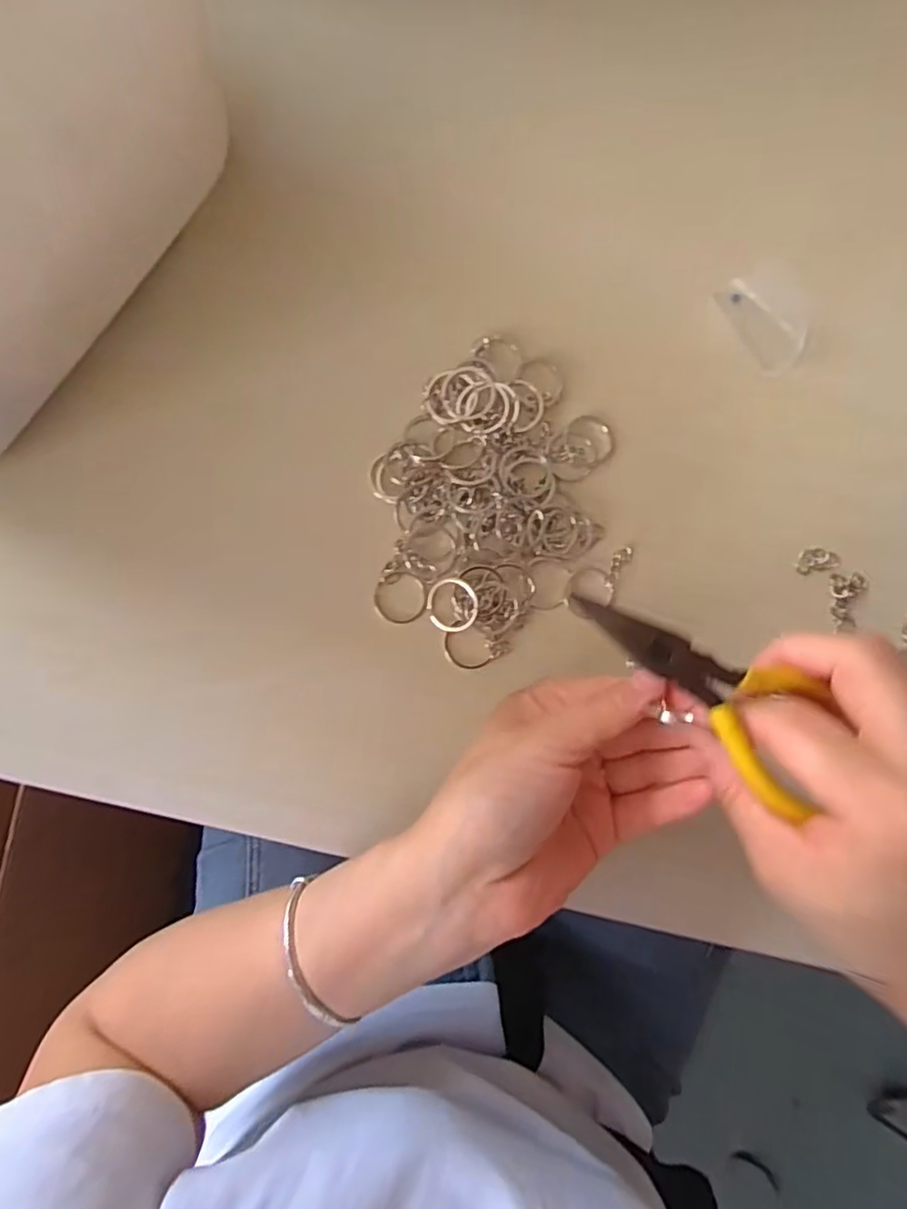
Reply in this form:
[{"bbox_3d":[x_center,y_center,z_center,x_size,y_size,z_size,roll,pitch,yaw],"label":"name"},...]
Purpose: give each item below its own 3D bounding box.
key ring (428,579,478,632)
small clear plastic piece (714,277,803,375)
[{"bbox_3d":[0.000,0.000,0.303,0.024,0.004,0.025,5,105,19],"label":"key ring"},{"bbox_3d":[0.146,-0.134,0.315,0.021,0.007,0.049,-41,91,-4],"label":"small clear plastic piece"}]

